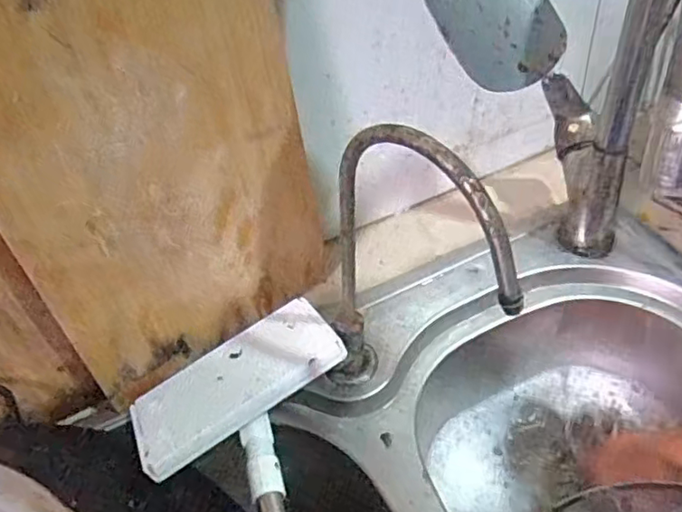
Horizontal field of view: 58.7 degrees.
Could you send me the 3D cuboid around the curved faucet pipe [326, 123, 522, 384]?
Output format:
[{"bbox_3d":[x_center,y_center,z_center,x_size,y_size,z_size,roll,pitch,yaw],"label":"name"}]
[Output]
[{"bbox_3d":[0.042,0.036,0.369,0.042,0.254,0.133,-31,49,-20],"label":"curved faucet pipe"}]

